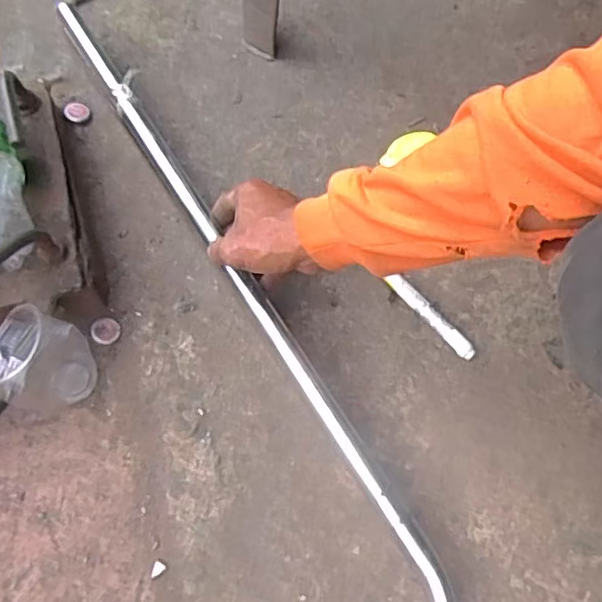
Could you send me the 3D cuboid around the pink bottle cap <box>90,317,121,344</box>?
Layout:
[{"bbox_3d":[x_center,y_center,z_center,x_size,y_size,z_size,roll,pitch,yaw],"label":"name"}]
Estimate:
[{"bbox_3d":[-0.176,0.027,0.544,0.025,0.006,0.024,0,66,0],"label":"pink bottle cap"}]

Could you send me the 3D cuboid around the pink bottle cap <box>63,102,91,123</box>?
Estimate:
[{"bbox_3d":[-0.233,-0.196,0.627,0.025,0.011,0.029,-34,72,-11],"label":"pink bottle cap"}]

